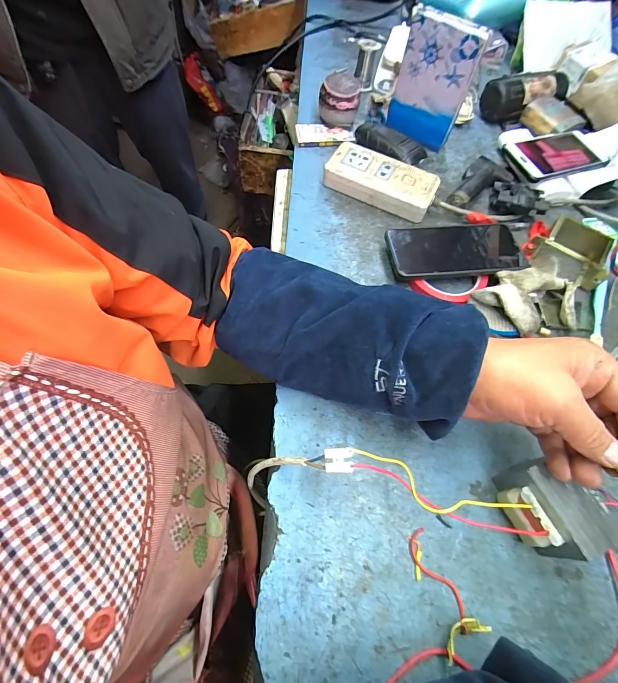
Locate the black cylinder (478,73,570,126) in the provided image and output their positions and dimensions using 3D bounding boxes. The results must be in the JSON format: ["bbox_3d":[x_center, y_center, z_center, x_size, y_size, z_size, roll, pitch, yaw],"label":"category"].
[{"bbox_3d":[0.370,-0.419,0.585,0.153,0.053,0.056,-22,66,-15],"label":"black cylinder"}]

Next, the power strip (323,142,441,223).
[{"bbox_3d":[0.099,-0.220,0.472,0.146,0.034,0.070,27,63,9],"label":"power strip"}]

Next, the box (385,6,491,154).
[{"bbox_3d":[0.170,-0.361,0.489,0.104,0.149,0.025,32,64,12],"label":"box"}]

